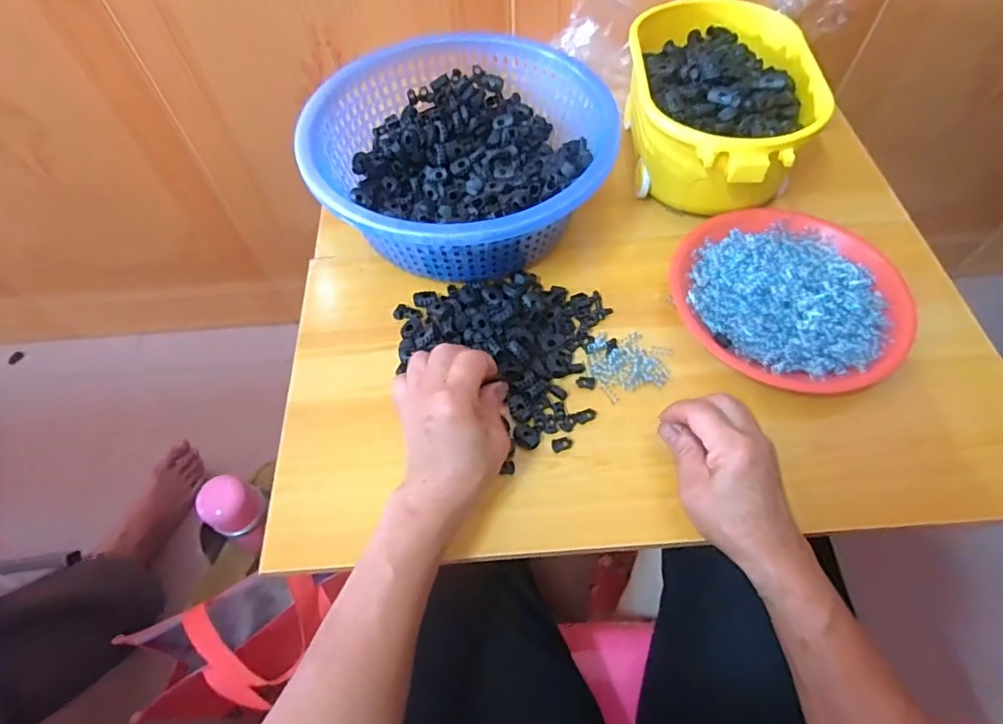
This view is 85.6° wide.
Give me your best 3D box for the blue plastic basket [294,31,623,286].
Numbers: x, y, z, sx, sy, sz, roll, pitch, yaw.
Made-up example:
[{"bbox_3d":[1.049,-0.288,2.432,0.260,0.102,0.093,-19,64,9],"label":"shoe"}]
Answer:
[{"bbox_3d":[-0.038,-0.191,0.516,0.268,0.092,0.270,-1,59,2],"label":"blue plastic basket"}]

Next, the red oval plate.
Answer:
[{"bbox_3d":[0.253,-0.057,0.485,0.191,0.048,0.192,-27,61,-13],"label":"red oval plate"}]

